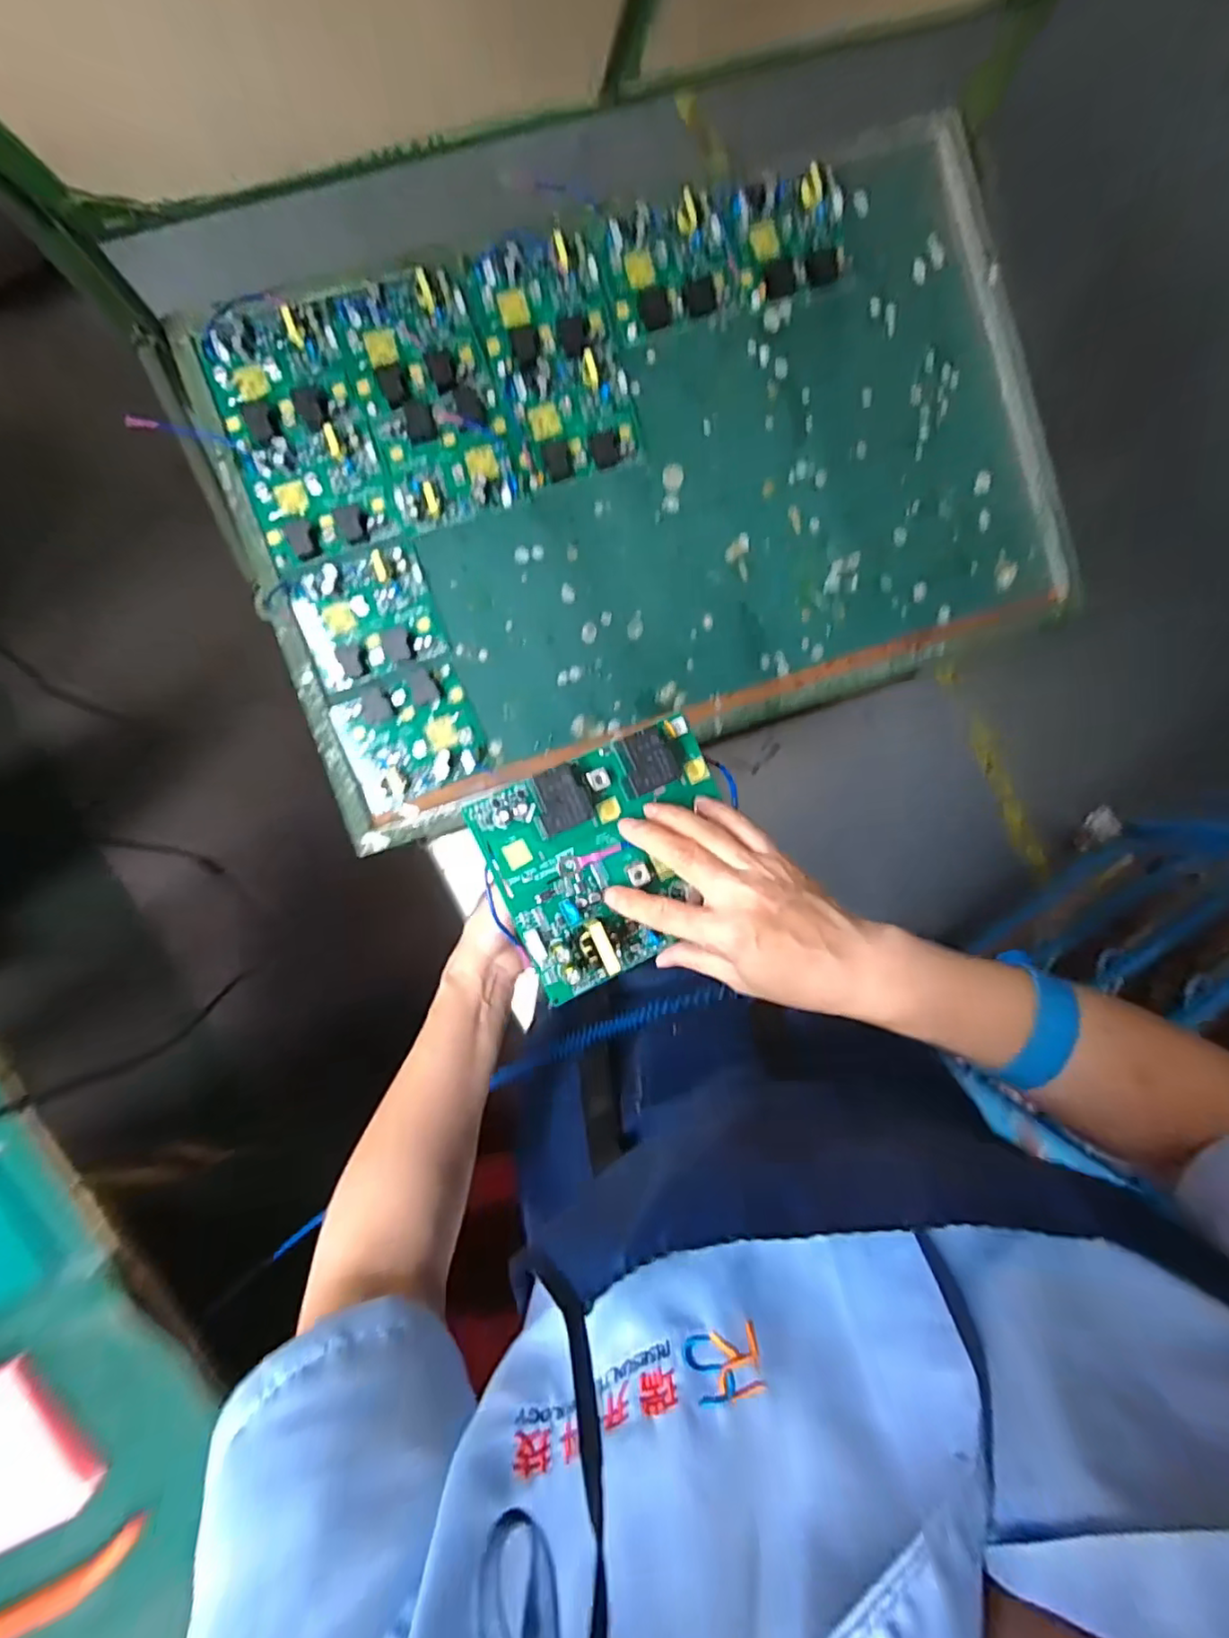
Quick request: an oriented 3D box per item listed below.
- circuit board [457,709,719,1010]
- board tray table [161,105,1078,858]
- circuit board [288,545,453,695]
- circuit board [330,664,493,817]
[{"bbox_3d":[0.002,0.020,0.325,0.132,0.037,0.113,-24,97,-3],"label":"circuit board"},{"bbox_3d":[0.051,-0.350,0.643,0.831,0.033,0.516,-19,97,-4],"label":"board tray table"},{"bbox_3d":[-0.245,-0.200,0.615,0.129,0.025,0.113,-20,97,-4],"label":"circuit board"},{"bbox_3d":[-0.207,-0.084,0.635,0.130,0.023,0.114,-23,97,-3],"label":"circuit board"}]

